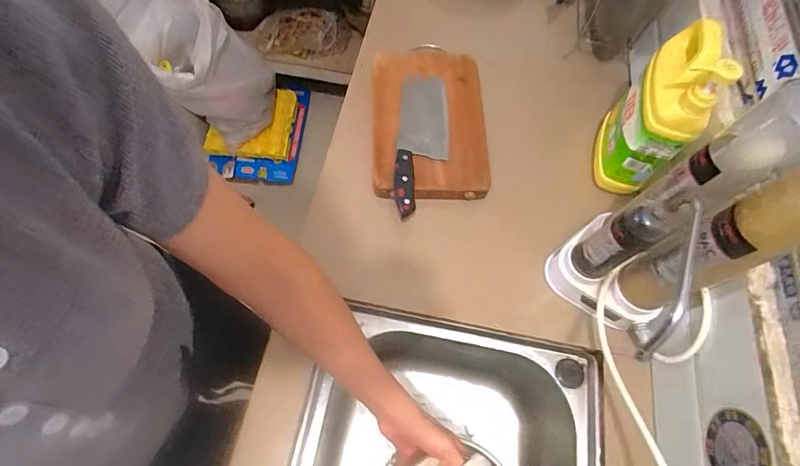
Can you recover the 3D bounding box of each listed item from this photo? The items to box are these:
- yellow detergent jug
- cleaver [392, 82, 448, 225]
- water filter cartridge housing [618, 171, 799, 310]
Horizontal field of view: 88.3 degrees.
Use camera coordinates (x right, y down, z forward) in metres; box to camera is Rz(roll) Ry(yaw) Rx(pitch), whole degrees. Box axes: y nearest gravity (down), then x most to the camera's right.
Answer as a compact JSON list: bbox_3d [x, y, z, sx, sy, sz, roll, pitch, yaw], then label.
[{"bbox_3d":[0.347,-0.167,0.557,0.072,0.226,0.130,19,67,5],"label":"yellow detergent jug"},{"bbox_3d":[0.034,-0.138,0.626,0.075,0.024,0.239,5,66,-1],"label":"cleaver"},{"bbox_3d":[0.309,0.016,0.404,0.054,0.251,0.058,-22,69,-12],"label":"water filter cartridge housing"}]

